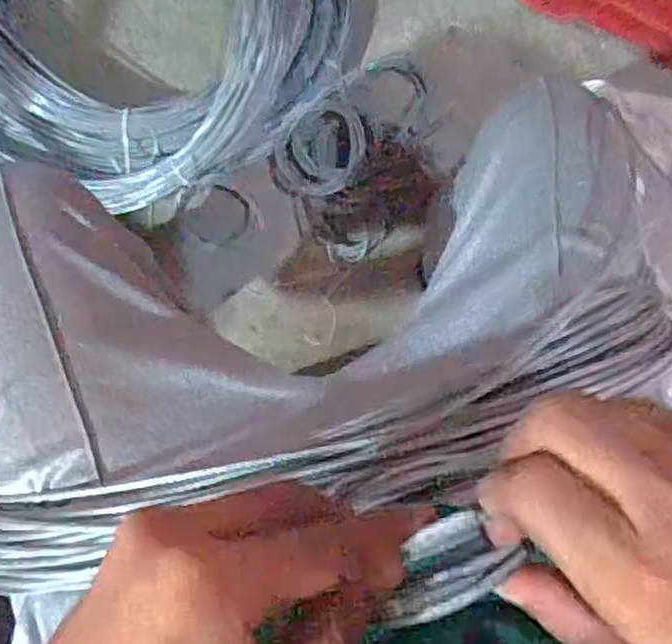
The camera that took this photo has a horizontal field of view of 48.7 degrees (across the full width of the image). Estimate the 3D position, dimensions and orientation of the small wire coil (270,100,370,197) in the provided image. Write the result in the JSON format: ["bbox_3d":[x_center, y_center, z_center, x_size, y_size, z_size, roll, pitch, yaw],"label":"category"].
[{"bbox_3d":[-0.019,-0.235,1.011,0.111,0.028,0.141,43,90,-4],"label":"small wire coil"}]

